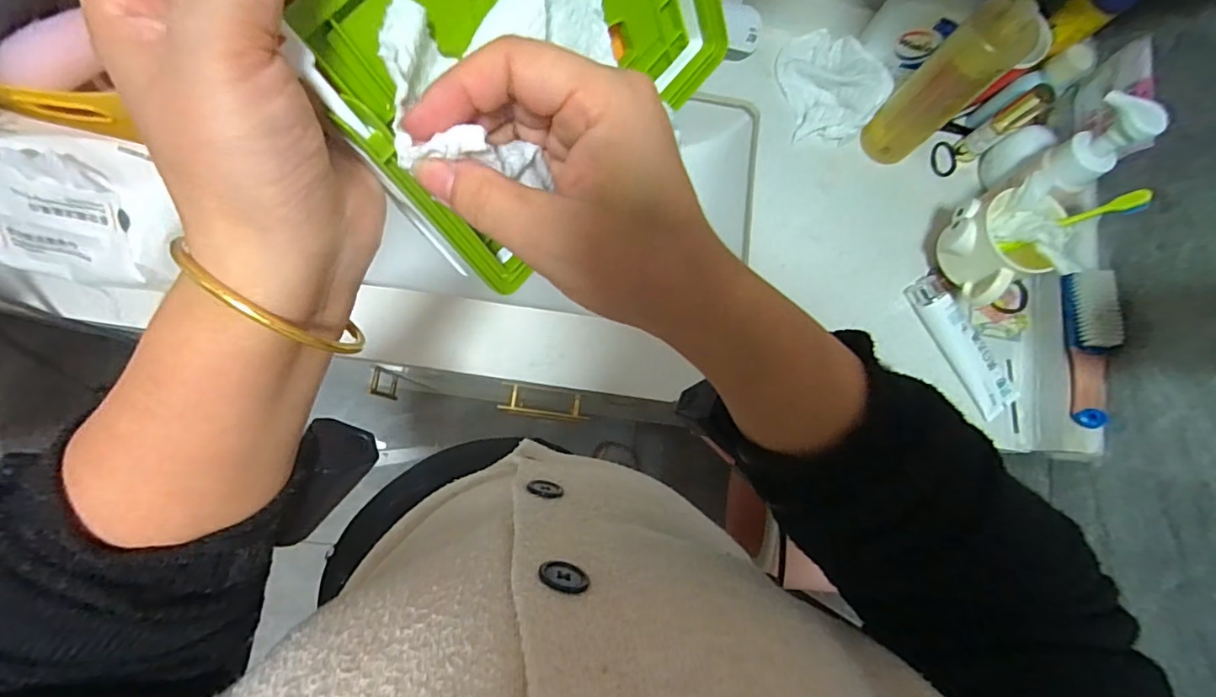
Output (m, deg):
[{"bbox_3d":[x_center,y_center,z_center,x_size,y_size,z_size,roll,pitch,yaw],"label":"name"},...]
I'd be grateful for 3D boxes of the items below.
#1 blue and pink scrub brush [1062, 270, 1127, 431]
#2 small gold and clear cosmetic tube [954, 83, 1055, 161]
[{"bbox_3d":[0.504,-0.001,0.558,0.032,0.033,0.163,4,81,-5],"label":"blue and pink scrub brush"},{"bbox_3d":[0.447,-0.253,0.613,0.024,0.115,0.027,-36,87,-9],"label":"small gold and clear cosmetic tube"}]

